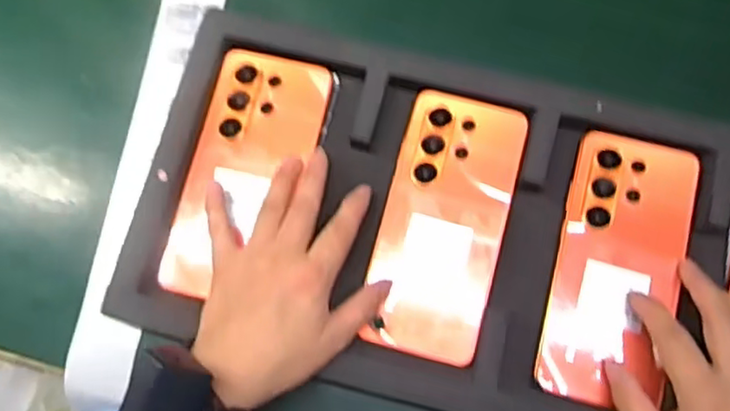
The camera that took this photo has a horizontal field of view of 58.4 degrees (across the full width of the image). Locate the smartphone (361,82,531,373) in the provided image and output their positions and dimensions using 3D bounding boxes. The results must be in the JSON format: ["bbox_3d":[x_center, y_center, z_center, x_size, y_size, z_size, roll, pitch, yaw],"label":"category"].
[{"bbox_3d":[0.053,0.012,0.426,0.078,0.006,0.170,12,80,5],"label":"smartphone"}]

